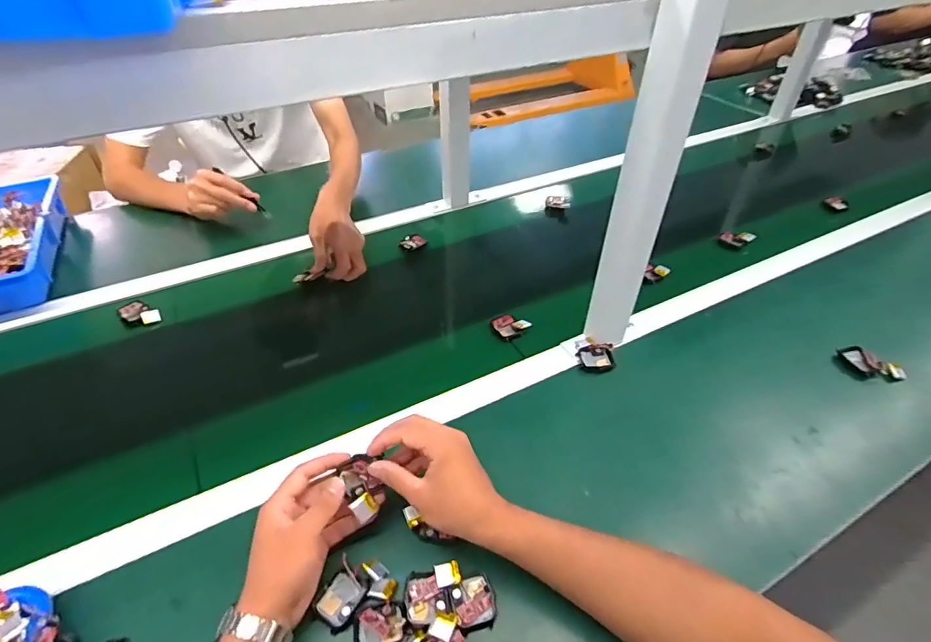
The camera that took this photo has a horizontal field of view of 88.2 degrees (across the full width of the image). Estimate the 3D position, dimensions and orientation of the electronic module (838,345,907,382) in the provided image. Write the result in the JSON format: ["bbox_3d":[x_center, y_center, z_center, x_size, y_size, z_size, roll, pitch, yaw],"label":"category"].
[{"bbox_3d":[0.535,0.058,0.632,0.074,0.017,0.036,28,50,26],"label":"electronic module"}]

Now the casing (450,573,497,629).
[{"bbox_3d":[0.009,0.250,0.426,0.039,0.006,0.040,-18,46,-18],"label":"casing"}]

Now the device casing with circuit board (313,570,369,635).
[{"bbox_3d":[-0.112,0.247,0.426,0.036,0.009,0.042,22,47,22],"label":"device casing with circuit board"}]

